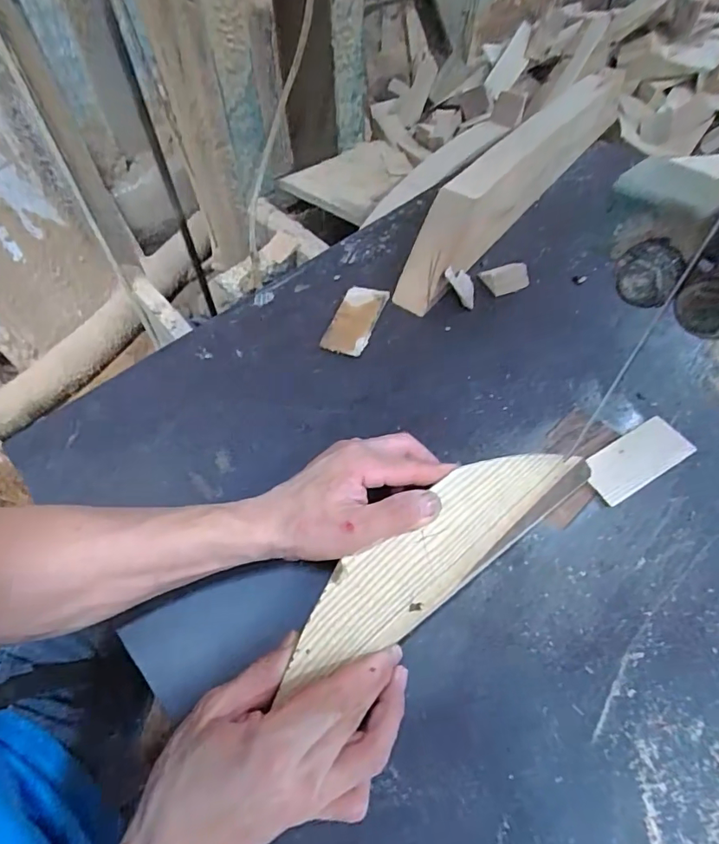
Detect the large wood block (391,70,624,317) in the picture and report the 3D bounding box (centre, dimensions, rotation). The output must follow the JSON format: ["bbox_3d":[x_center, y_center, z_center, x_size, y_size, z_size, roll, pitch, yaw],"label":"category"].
[{"bbox_3d":[0.189,-0.293,0.569,0.044,0.096,0.457,32,63,20],"label":"large wood block"}]

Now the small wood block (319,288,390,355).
[{"bbox_3d":[-0.004,-0.101,0.492,0.041,0.009,0.090,17,59,12],"label":"small wood block"}]

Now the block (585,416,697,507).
[{"bbox_3d":[0.226,0.028,0.404,0.100,0.007,0.041,-27,60,-16],"label":"block"}]

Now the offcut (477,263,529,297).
[{"bbox_3d":[0.155,-0.151,0.523,0.051,0.010,0.033,-17,58,-10],"label":"offcut"}]

